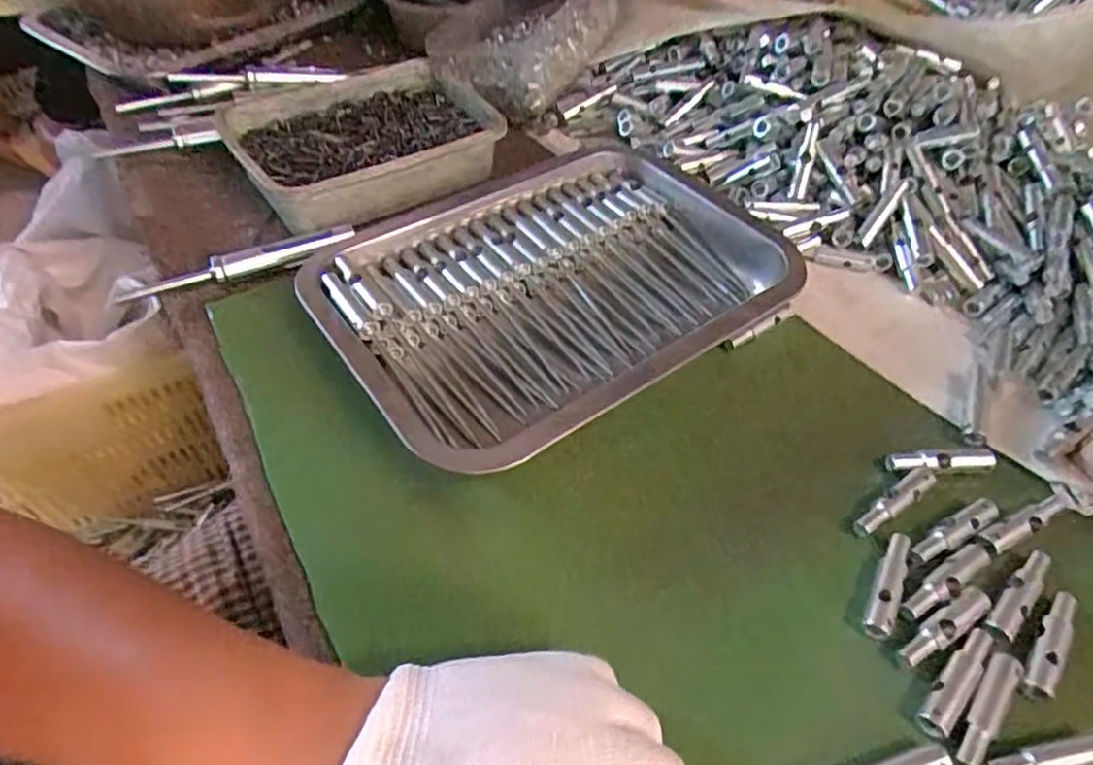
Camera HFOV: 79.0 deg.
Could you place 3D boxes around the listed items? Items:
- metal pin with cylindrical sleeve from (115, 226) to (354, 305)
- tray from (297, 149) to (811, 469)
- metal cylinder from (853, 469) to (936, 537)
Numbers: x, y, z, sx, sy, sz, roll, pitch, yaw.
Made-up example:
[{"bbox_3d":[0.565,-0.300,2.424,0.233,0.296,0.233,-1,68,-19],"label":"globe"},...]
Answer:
[{"bbox_3d":[-0.193,-0.074,0.414,0.143,0.015,0.017,-17,53,-14],"label":"metal pin with cylindrical sleeve"},{"bbox_3d":[0.014,-0.060,0.391,0.271,0.039,0.187,-30,57,-23],"label":"tray"},{"bbox_3d":[0.167,0.059,0.321,0.052,0.011,0.011,-30,57,-23],"label":"metal cylinder"}]

